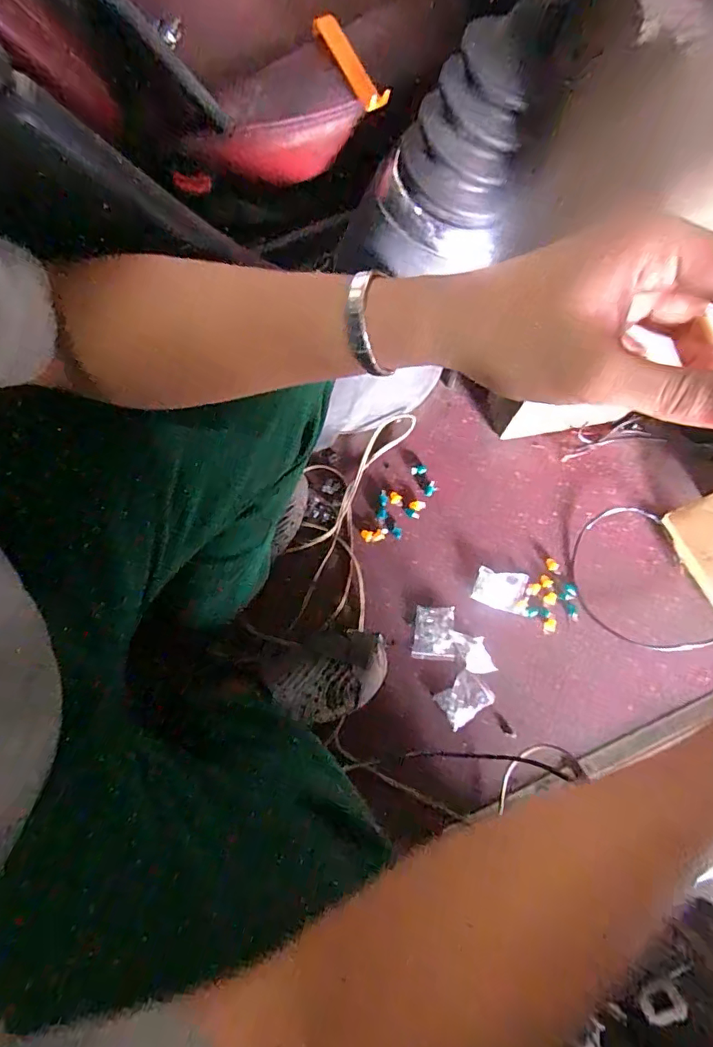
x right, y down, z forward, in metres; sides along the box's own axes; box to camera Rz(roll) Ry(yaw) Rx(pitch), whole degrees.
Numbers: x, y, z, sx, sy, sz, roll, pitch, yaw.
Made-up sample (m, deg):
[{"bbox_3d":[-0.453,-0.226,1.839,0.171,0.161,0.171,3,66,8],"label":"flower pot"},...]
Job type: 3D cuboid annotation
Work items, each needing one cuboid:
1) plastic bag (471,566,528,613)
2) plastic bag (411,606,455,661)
[{"bbox_3d":[0.214,0.098,0.737,0.073,0.007,0.058,16,80,4],"label":"plastic bag"},{"bbox_3d":[0.112,0.161,0.722,0.059,0.008,0.074,2,79,1],"label":"plastic bag"}]

